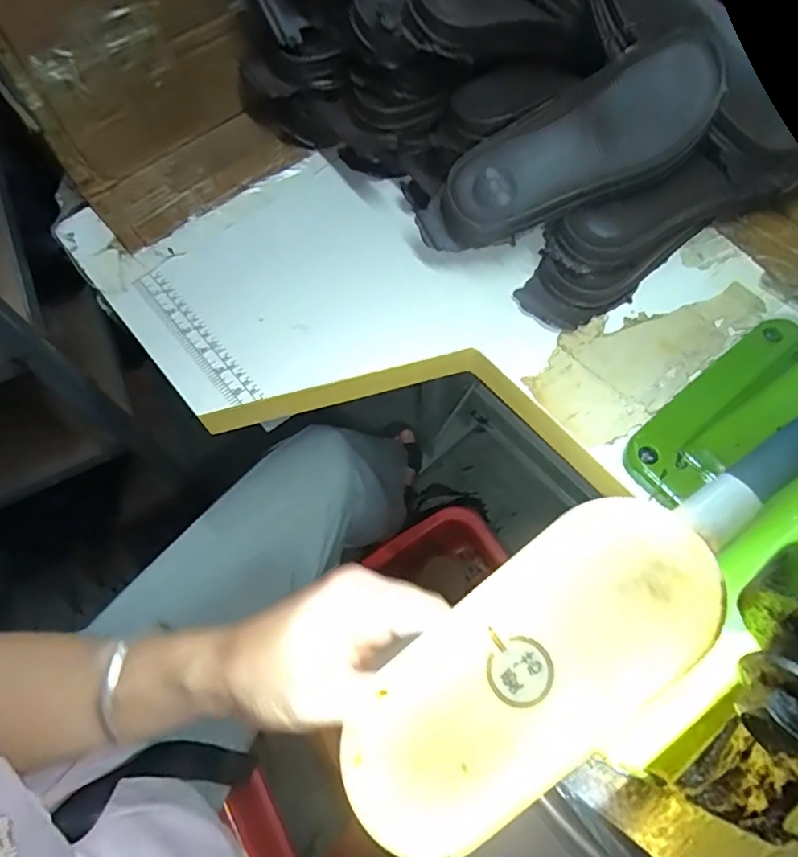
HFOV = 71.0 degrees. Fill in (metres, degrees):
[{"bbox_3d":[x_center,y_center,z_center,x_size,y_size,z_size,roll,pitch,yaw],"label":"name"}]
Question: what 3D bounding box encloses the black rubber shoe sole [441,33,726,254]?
[{"bbox_3d":[0.147,-0.229,0.462,0.251,0.022,0.091,-29,85,3],"label":"black rubber shoe sole"}]

